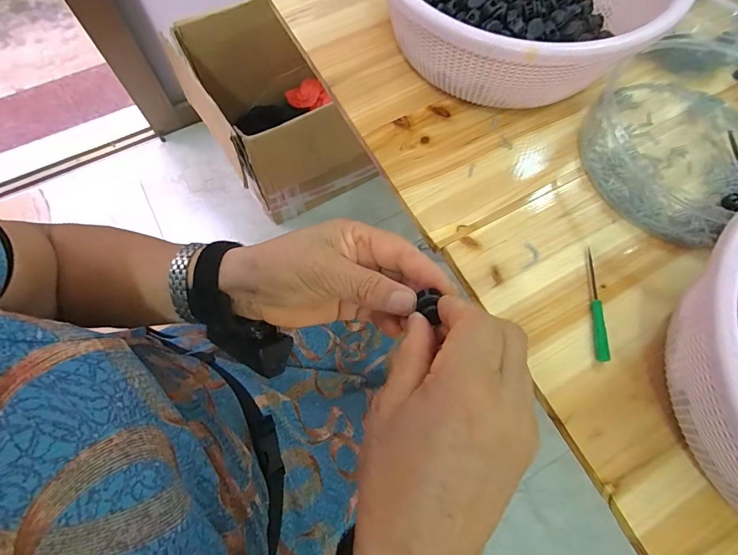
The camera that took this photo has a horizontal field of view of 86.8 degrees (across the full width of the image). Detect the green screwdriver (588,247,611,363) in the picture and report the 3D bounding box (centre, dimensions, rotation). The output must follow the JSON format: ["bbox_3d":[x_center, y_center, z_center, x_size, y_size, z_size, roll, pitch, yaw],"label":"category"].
[{"bbox_3d":[0.186,0.021,0.320,0.010,0.007,0.095,5,69,0],"label":"green screwdriver"}]

